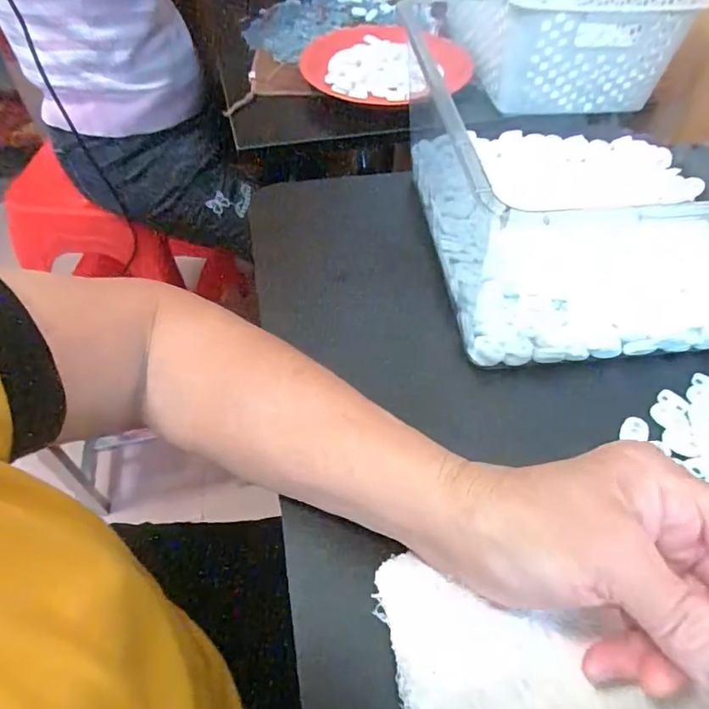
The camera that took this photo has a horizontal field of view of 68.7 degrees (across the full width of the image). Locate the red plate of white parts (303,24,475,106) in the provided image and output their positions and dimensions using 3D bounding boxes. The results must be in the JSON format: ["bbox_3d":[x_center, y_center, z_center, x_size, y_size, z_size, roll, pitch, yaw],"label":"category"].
[{"bbox_3d":[0.031,-0.343,0.599,0.183,0.027,0.189,0,51,0],"label":"red plate of white parts"}]

